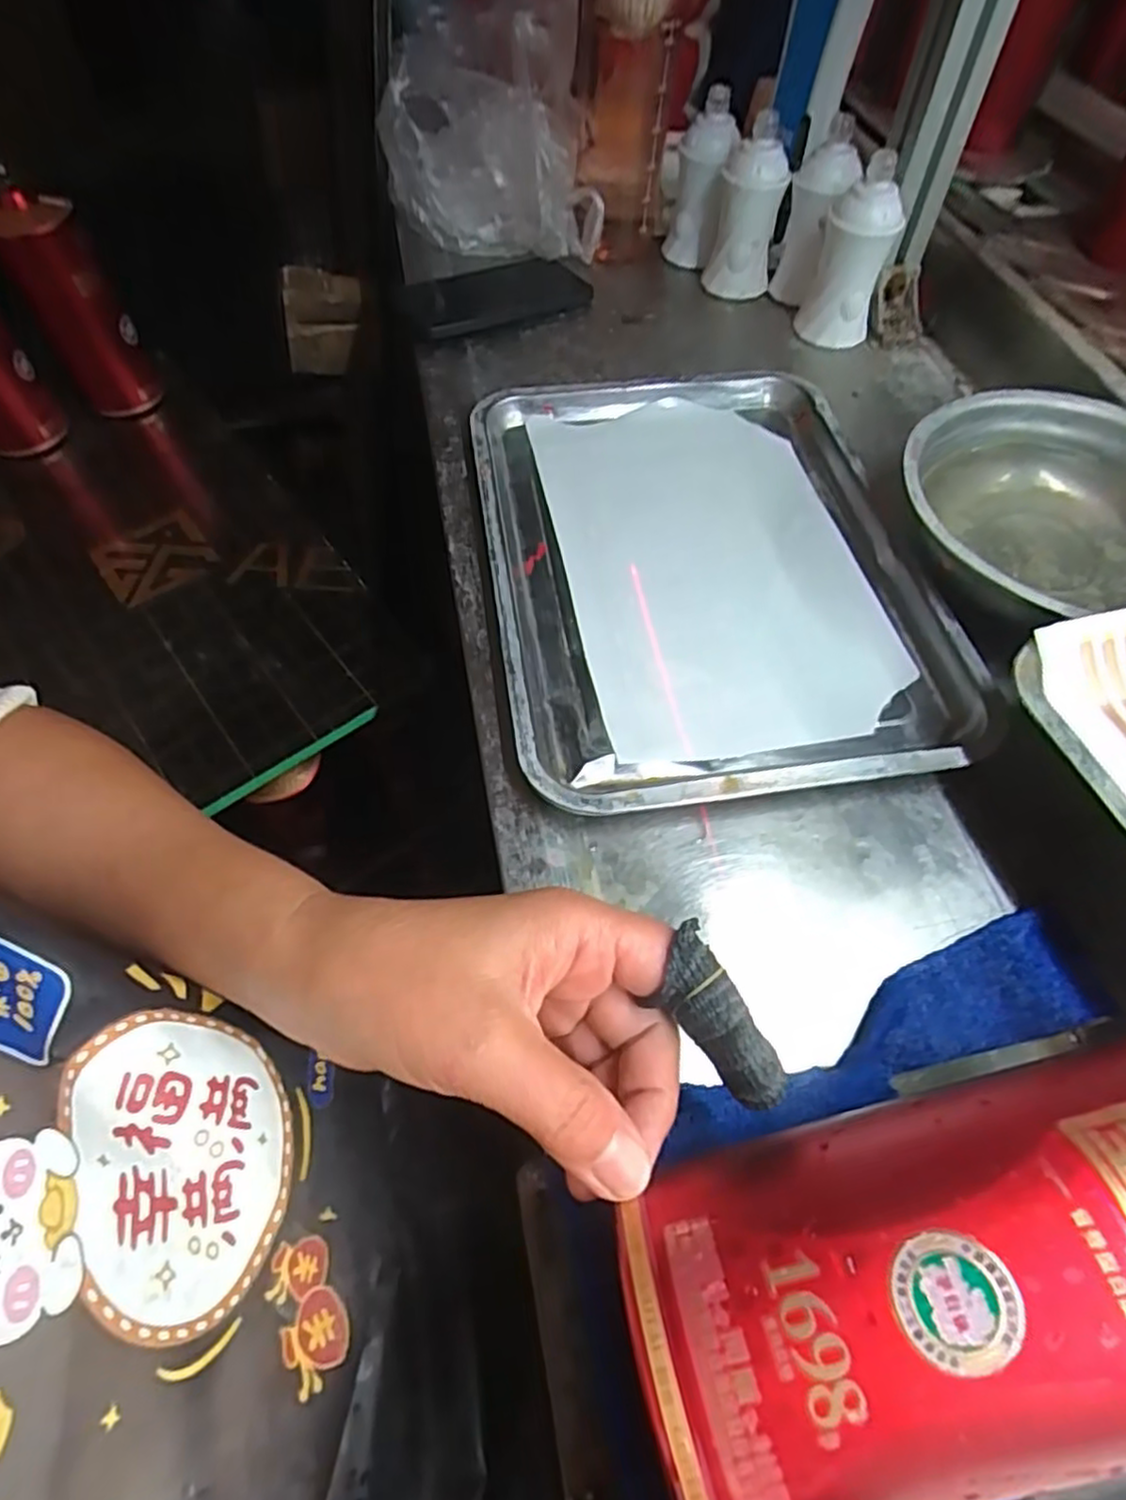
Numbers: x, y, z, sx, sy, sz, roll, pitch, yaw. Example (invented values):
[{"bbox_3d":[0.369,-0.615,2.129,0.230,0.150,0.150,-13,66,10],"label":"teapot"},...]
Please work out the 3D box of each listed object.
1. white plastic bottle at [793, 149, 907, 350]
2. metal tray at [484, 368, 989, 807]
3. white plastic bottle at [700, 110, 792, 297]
[{"bbox_3d":[0.222,-0.380,0.545,0.054,0.115,0.043,6,60,7],"label":"white plastic bottle"},{"bbox_3d":[0.085,-0.122,0.437,0.255,0.032,0.340,-8,59,-3],"label":"metal tray"},{"bbox_3d":[0.153,-0.447,0.589,0.057,0.106,0.047,9,60,7],"label":"white plastic bottle"}]

